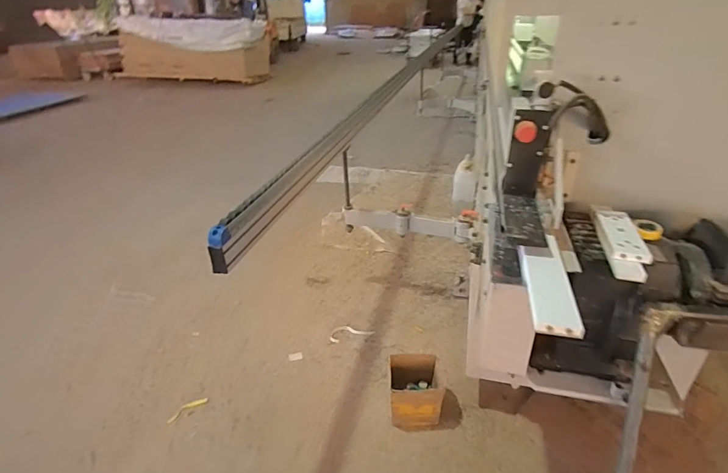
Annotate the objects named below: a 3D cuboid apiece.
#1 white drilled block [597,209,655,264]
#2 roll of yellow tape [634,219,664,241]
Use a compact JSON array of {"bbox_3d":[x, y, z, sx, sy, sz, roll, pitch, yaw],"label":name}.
[{"bbox_3d":[0.565,-0.005,0.917,0.072,0.020,0.200,6,34,12],"label":"white drilled block"},{"bbox_3d":[0.637,-0.016,0.941,0.057,0.025,0.057,21,39,30],"label":"roll of yellow tape"}]

